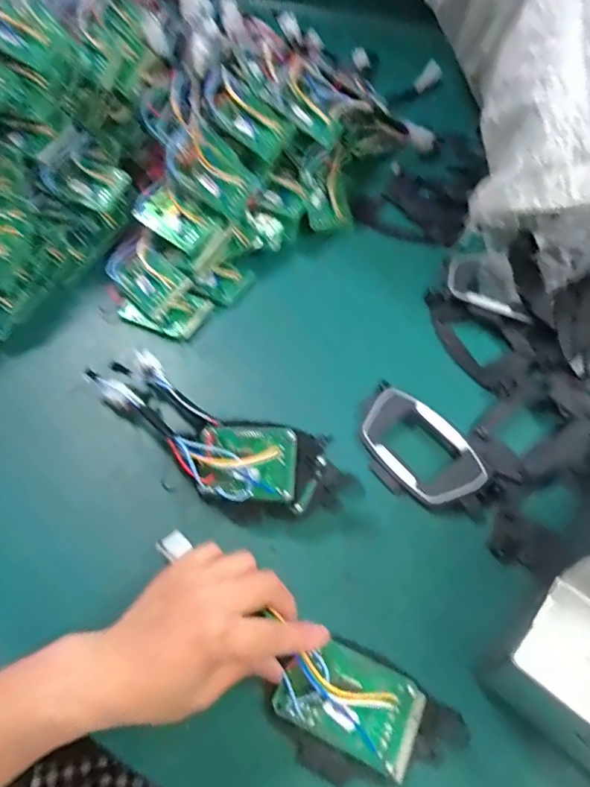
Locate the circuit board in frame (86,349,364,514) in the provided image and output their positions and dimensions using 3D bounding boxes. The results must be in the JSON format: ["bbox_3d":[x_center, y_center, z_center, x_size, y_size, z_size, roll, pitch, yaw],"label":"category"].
[{"bbox_3d":[-0.072,0.029,0.396,0.234,0.042,0.075,26,63,20],"label":"circuit board in frame"}]

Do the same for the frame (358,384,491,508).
[{"bbox_3d":[0.089,0.041,0.396,0.067,0.011,0.106,-36,61,-18],"label":"frame"}]

